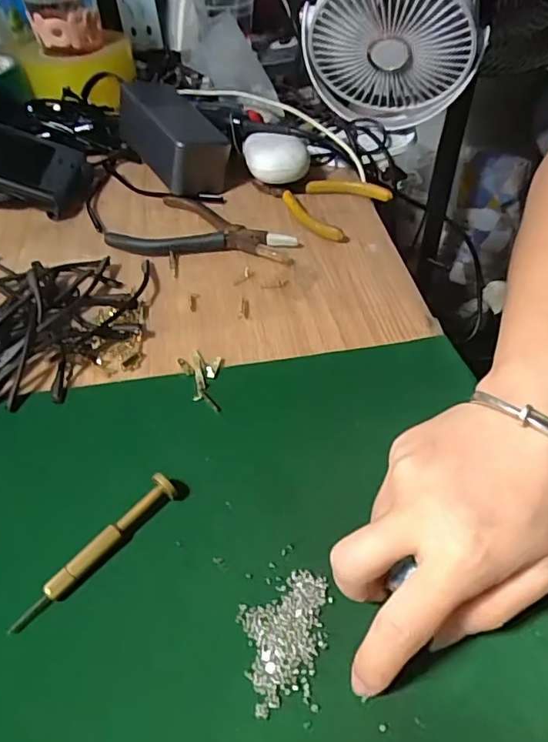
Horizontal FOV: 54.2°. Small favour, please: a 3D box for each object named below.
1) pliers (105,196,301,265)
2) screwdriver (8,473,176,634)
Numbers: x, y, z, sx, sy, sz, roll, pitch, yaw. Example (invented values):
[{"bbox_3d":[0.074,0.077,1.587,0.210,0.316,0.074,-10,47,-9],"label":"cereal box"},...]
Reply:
[{"bbox_3d":[-0.054,-0.119,0.447,0.151,0.014,0.077,8,49,11],"label":"pliers"},{"bbox_3d":[-0.087,0.085,0.259,0.011,0.014,0.092,35,58,30],"label":"screwdriver"}]

